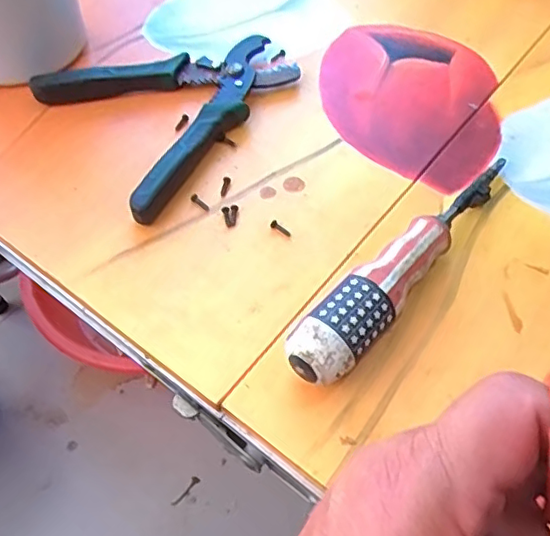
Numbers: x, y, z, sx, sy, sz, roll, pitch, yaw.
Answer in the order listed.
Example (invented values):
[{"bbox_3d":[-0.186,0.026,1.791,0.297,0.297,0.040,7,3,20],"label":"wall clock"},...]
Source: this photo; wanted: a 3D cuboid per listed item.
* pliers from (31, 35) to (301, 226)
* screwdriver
[{"bbox_3d":[-0.054,-0.107,0.377,0.148,0.028,0.122,-33,61,-18],"label":"pliers"},{"bbox_3d":[0.075,-0.007,0.305,0.028,0.028,0.183,36,59,23],"label":"screwdriver"}]

